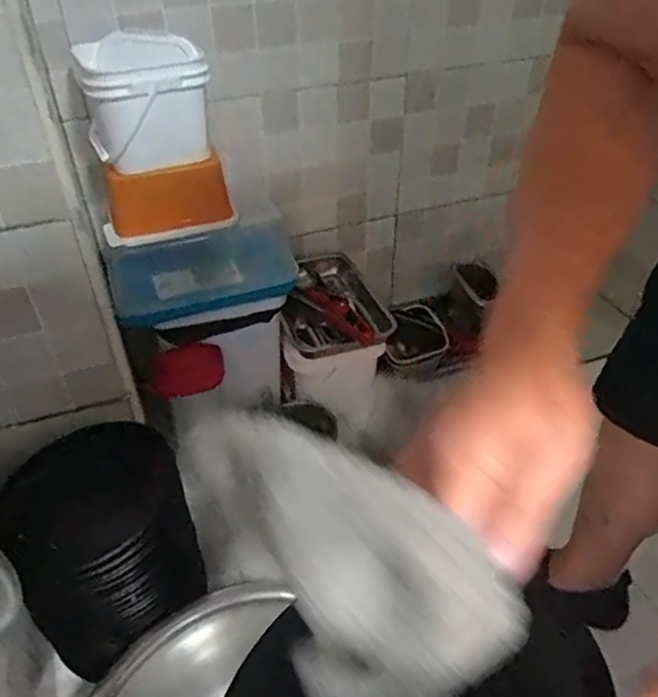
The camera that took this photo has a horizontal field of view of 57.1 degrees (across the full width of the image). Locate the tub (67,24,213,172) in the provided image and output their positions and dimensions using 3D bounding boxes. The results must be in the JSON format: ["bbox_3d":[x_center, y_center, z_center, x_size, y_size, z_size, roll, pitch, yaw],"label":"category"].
[{"bbox_3d":[-0.274,-0.369,0.907,0.174,0.156,0.146,-17,42,-18],"label":"tub"}]

